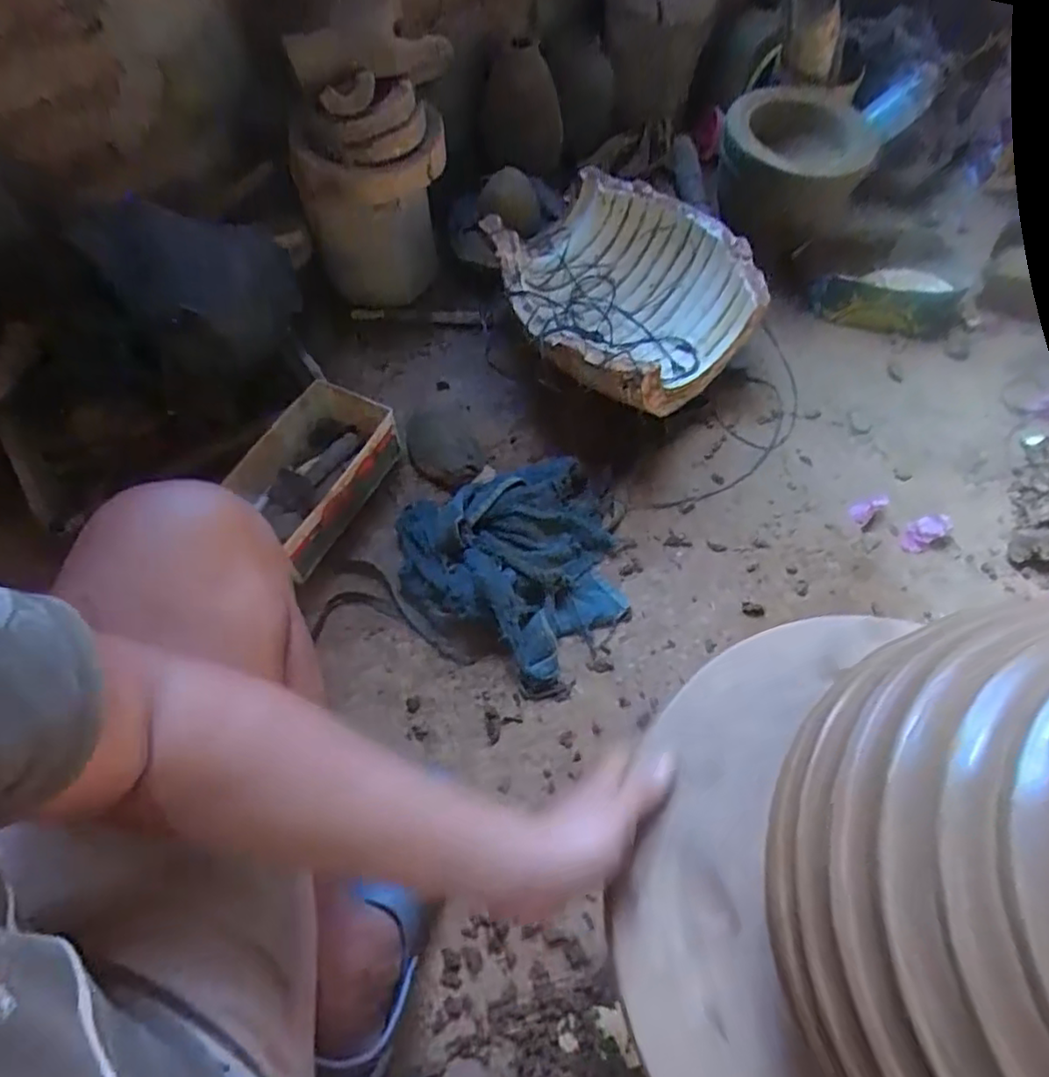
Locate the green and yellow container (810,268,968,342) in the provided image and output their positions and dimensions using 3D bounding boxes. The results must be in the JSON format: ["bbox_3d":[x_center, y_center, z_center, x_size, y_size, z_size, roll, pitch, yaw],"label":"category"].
[{"bbox_3d":[0.553,-0.372,1.016,0.229,0.050,0.105,6,63,4],"label":"green and yellow container"}]

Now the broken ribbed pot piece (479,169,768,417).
[{"bbox_3d":[0.127,-0.342,0.940,0.336,0.150,0.336,0,62,0],"label":"broken ribbed pot piece"}]

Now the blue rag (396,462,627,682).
[{"bbox_3d":[-0.009,0.039,0.805,0.263,0.070,0.257,-18,64,-9],"label":"blue rag"}]

